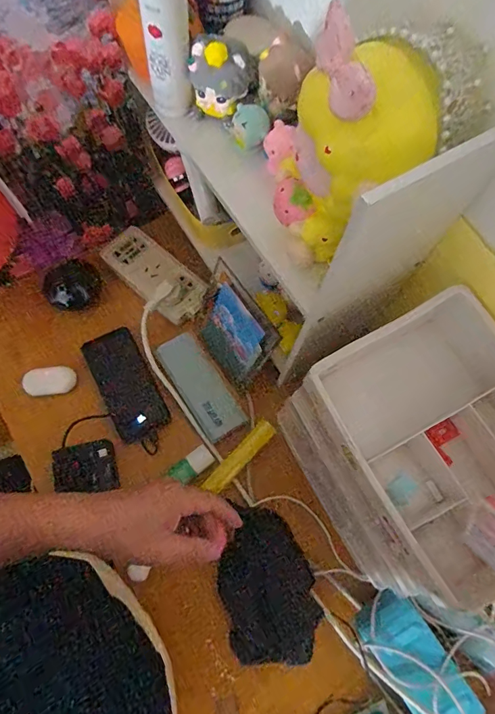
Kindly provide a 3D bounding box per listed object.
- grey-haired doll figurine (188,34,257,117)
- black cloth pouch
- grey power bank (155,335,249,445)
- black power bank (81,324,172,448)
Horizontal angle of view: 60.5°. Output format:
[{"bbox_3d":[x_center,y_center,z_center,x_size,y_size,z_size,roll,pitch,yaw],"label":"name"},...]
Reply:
[{"bbox_3d":[-0.026,-0.305,0.453,0.069,0.075,0.054,1,69,-4],"label":"grey-haired doll figurine"},{"bbox_3d":[0.021,0.274,0.516,0.109,0.029,0.166,-15,71,-9],"label":"black cloth pouch"},{"bbox_3d":[-0.065,0.040,0.594,0.060,0.011,0.155,-30,74,-14],"label":"grey power bank"},{"bbox_3d":[-0.172,0.037,0.602,0.072,0.011,0.163,-27,74,-13],"label":"black power bank"}]

